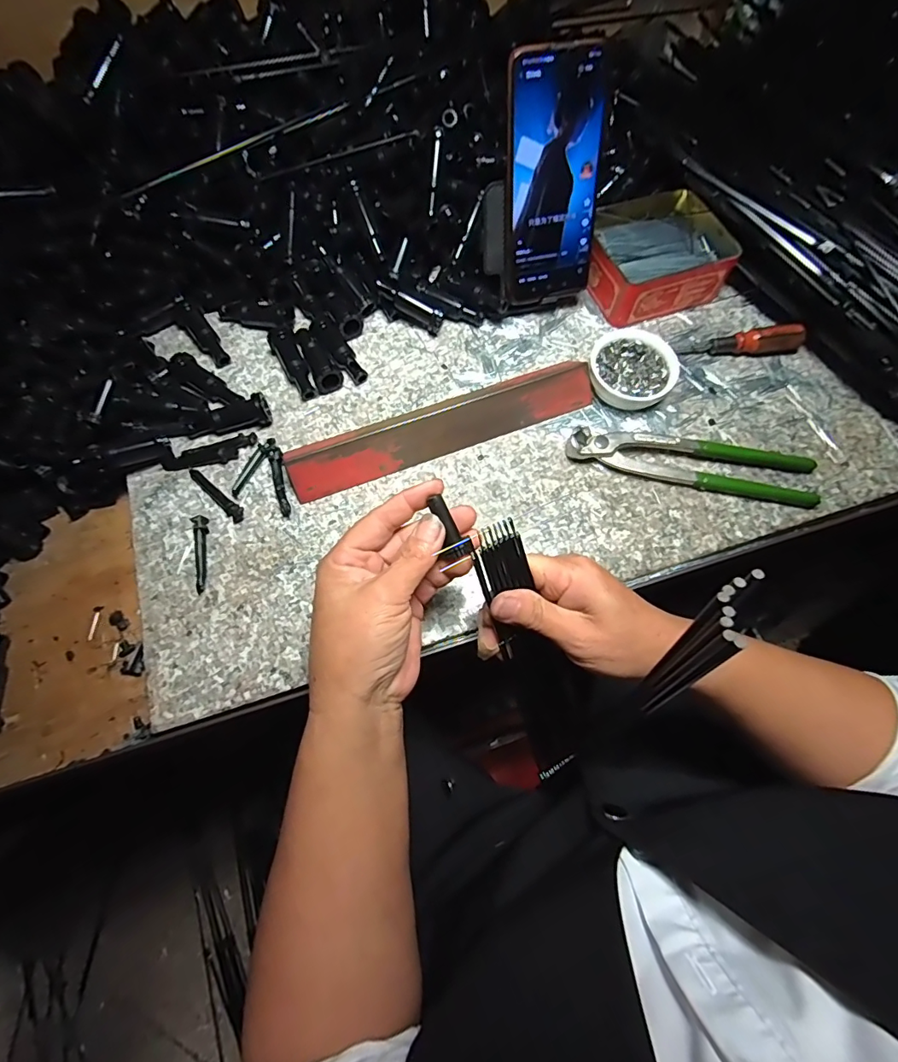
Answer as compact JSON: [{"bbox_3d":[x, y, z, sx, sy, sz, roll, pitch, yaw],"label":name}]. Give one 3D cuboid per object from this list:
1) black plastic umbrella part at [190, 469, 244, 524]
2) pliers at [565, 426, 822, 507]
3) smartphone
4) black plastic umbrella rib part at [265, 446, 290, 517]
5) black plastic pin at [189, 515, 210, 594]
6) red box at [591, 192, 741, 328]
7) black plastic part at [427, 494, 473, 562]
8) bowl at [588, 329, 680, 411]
[{"bbox_3d":[-0.179,-0.029,0.381,0.060,0.006,0.011,42,73,15],"label":"black plastic umbrella part"},{"bbox_3d":[0.196,-0.057,0.399,0.198,0.017,0.043,9,68,3],"label":"pliers"},{"bbox_3d":[0.084,-0.275,0.392,0.080,0.164,0.009,-16,44,-8],"label":"smartphone"},{"bbox_3d":[-0.132,-0.039,0.386,0.011,0.005,0.057,-16,69,-7],"label":"black plastic umbrella rib part"},{"bbox_3d":[-0.184,0.017,0.362,0.011,0.008,0.058,-6,68,-3],"label":"black plastic pin"},{"bbox_3d":[0.192,-0.261,0.465,0.133,0.039,0.110,-23,70,-10],"label":"red box"},{"bbox_3d":[-0.001,-0.002,0.286,0.017,0.012,0.037,-24,92,-10],"label":"black plastic part"},{"bbox_3d":[0.155,-0.137,0.424,0.070,0.027,0.072,0,68,-1],"label":"bowl"}]

